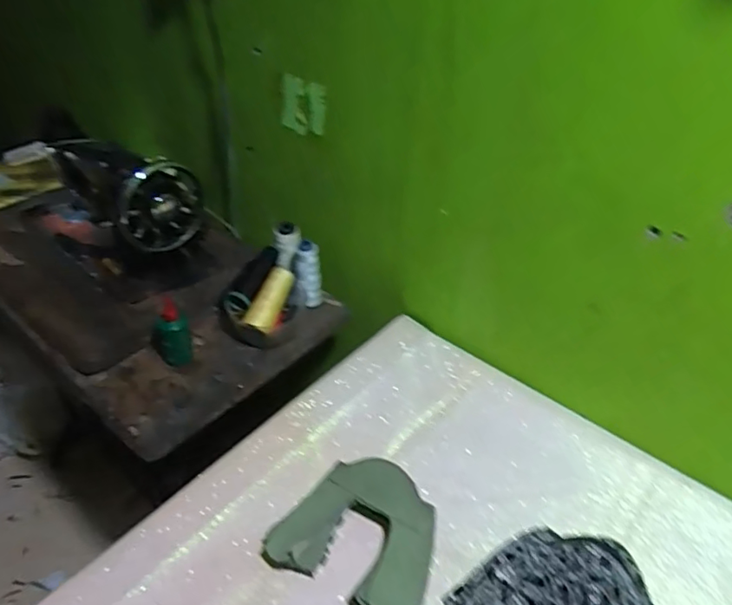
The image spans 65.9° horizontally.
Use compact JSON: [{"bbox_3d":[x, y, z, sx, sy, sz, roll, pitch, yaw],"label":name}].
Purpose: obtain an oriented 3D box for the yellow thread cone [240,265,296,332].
[{"bbox_3d":[-0.144,-0.003,0.865,0.038,0.042,0.113,17,59,18],"label":"yellow thread cone"}]

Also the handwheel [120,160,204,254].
[{"bbox_3d":[-0.305,-0.145,0.841,0.041,0.134,0.132,32,48,30],"label":"handwheel"}]

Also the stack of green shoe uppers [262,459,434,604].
[{"bbox_3d":[-0.005,0.244,0.612,0.171,0.048,0.142,19,43,21],"label":"stack of green shoe uppers"}]

